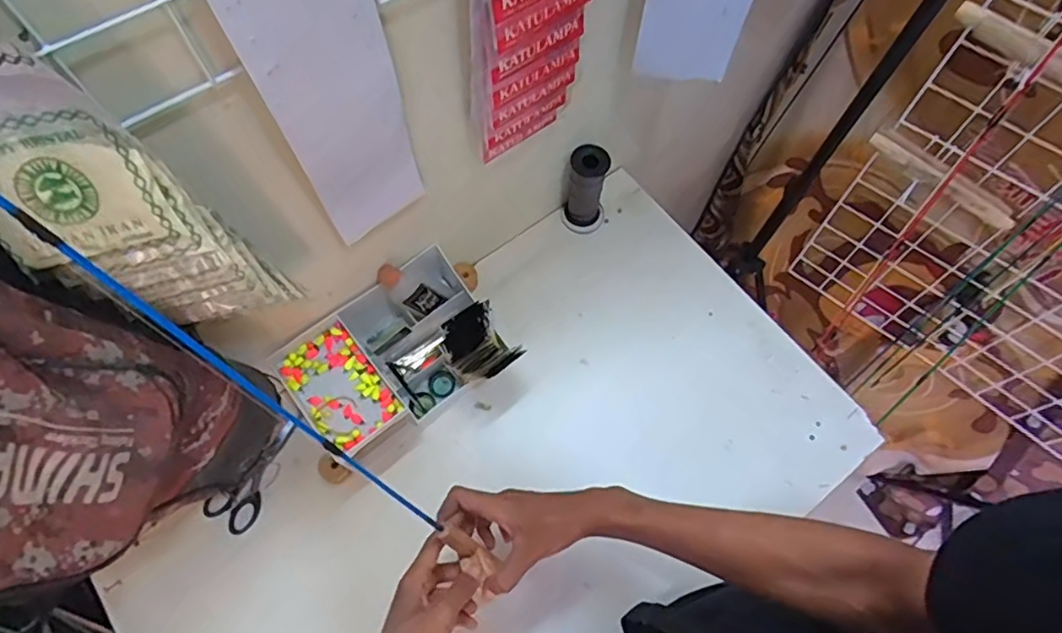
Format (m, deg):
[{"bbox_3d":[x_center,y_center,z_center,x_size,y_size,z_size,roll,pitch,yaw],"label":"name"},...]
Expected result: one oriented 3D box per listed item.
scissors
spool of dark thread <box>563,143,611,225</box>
[{"bbox_3d":[-0.311,0.191,0.693,0.057,0.007,0.134,44,82,8],"label":"scissors"},{"bbox_3d":[0.072,-0.172,0.794,0.052,0.120,0.052,8,67,3],"label":"spool of dark thread"}]

